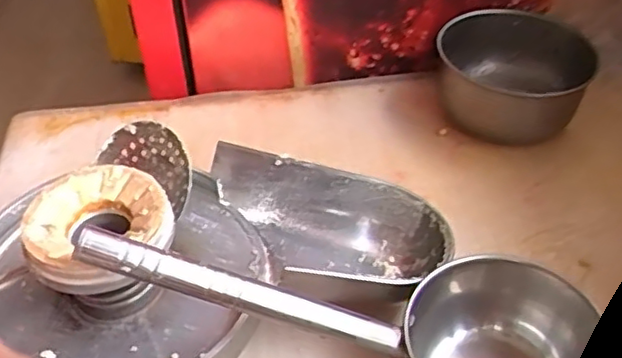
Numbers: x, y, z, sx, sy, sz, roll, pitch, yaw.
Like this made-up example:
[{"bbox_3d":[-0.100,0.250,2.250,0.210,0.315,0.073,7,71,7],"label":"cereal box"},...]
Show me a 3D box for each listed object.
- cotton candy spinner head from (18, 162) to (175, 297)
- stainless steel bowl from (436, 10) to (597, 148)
[{"bbox_3d":[-0.159,0.035,0.478,0.104,0.029,0.105,-16,45,-15],"label":"cotton candy spinner head"},{"bbox_3d":[0.233,-0.116,0.750,0.164,0.093,0.158,8,44,10],"label":"stainless steel bowl"}]

